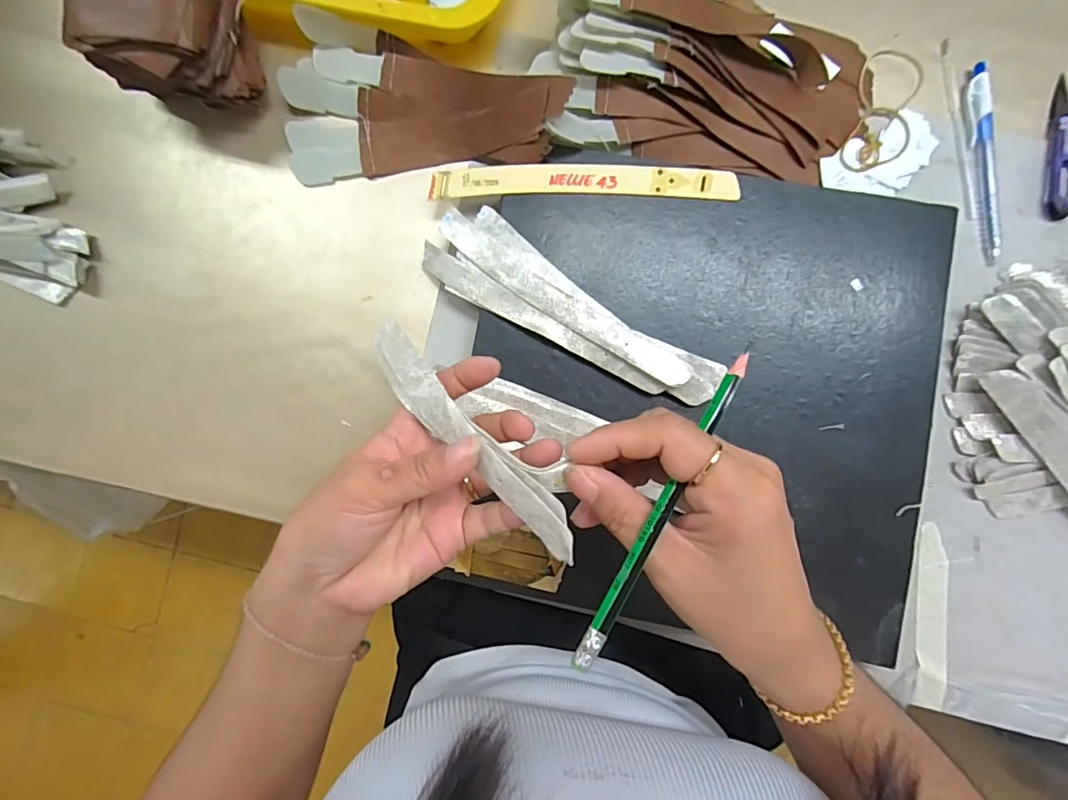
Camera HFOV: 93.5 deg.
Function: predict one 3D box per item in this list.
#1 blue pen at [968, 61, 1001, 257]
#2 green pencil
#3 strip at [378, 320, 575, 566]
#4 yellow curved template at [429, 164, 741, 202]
[{"bbox_3d":[0.311,-0.165,0.346,0.013,0.011,0.131,-4,89,3],"label":"blue pen"},{"bbox_3d":[0.053,0.040,0.199,0.008,0.004,0.141,31,79,3],"label":"green pencil"},{"bbox_3d":[-0.037,0.008,0.245,0.029,0.013,0.171,-49,56,1],"label":"strip"},{"bbox_3d":[0.033,-0.147,0.339,0.205,0.005,0.021,2,89,3],"label":"yellow curved template"}]

